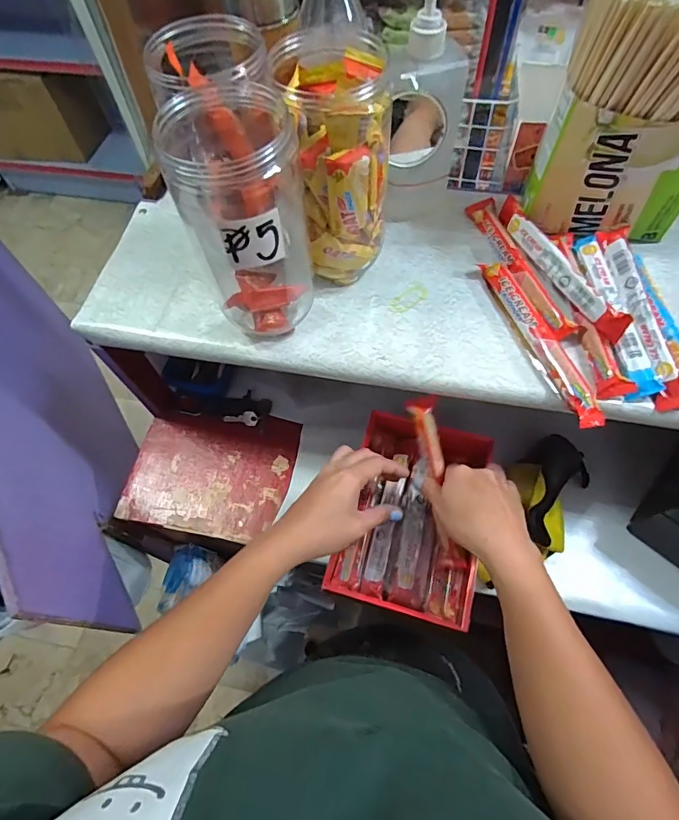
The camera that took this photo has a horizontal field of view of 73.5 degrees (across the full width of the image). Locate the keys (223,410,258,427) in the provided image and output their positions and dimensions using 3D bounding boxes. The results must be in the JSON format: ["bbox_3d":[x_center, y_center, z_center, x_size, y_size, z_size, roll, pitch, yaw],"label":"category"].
[{"bbox_3d":[-0.137,0.010,0.630,0.047,0.006,0.021,11,97,2],"label":"keys"}]

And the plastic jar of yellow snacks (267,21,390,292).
[{"bbox_3d":[-0.002,-0.207,0.407,0.089,0.194,0.088,-1,63,2],"label":"plastic jar of yellow snacks"}]

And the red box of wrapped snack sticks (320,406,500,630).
[{"bbox_3d":[0.082,0.115,0.510,0.145,0.055,0.206,14,65,10],"label":"red box of wrapped snack sticks"}]

